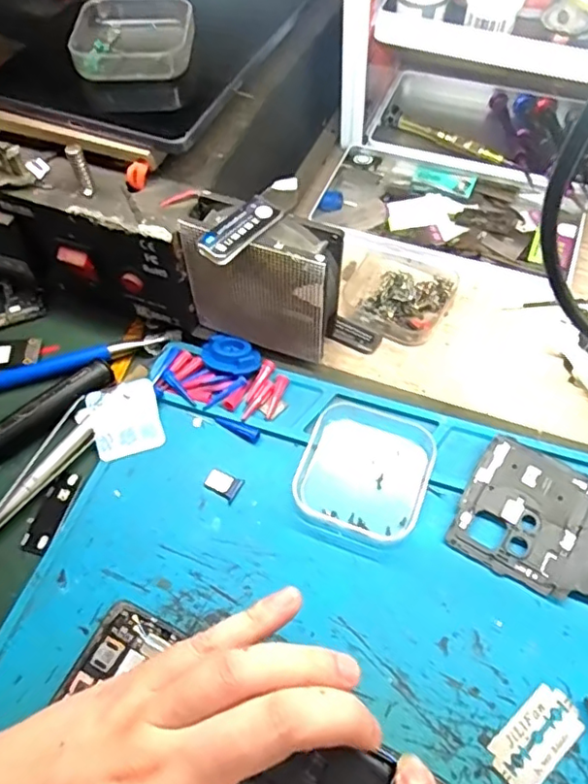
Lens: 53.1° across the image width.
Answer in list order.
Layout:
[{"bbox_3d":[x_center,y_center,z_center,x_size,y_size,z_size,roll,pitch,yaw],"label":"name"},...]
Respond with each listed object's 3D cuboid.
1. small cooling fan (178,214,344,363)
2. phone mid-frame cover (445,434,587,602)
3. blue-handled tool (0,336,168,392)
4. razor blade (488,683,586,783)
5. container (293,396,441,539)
[{"bbox_3d":[-0.017,-0.056,0.324,0.080,0.083,0.029,13,60,12],"label":"small cooling fan"},{"bbox_3d":[0.134,0.069,0.282,0.104,0.005,0.064,25,70,21],"label":"phone mid-frame cover"},{"bbox_3d":[-0.155,-0.013,0.349,0.155,0.007,0.016,-14,58,-5],"label":"blue-handled tool"},{"bbox_3d":[0.101,0.143,0.244,0.042,0.004,0.023,-37,63,-18],"label":"razor blade"},{"bbox_3d":[0.038,0.040,0.306,0.062,0.012,0.066,18,61,14],"label":"container"}]

